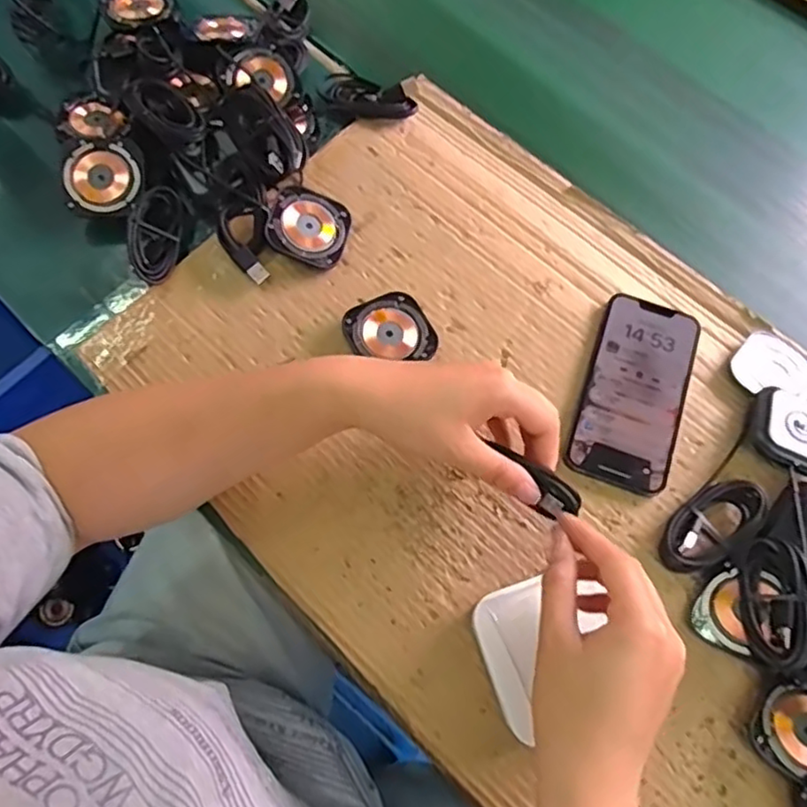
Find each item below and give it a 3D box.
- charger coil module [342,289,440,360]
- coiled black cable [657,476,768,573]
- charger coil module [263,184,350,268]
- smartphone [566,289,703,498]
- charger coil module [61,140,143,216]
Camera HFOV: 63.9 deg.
[{"bbox_3d":[-0.011,-0.051,0.471,0.058,0.012,0.058,-22,71,-11],"label":"charger coil module"},{"bbox_3d":[0.204,0.081,0.428,0.076,0.019,0.039,-35,74,-15],"label":"coiled black cable"},{"bbox_3d":[-0.072,-0.136,0.494,0.060,0.010,0.057,25,75,-16],"label":"charger coil module"},{"bbox_3d":[0.166,-0.010,0.466,0.069,0.011,0.143,19,69,5],"label":"smartphone"},{"bbox_3d":[-0.226,-0.171,0.486,0.054,0.012,0.054,-4,89,-17],"label":"charger coil module"}]

